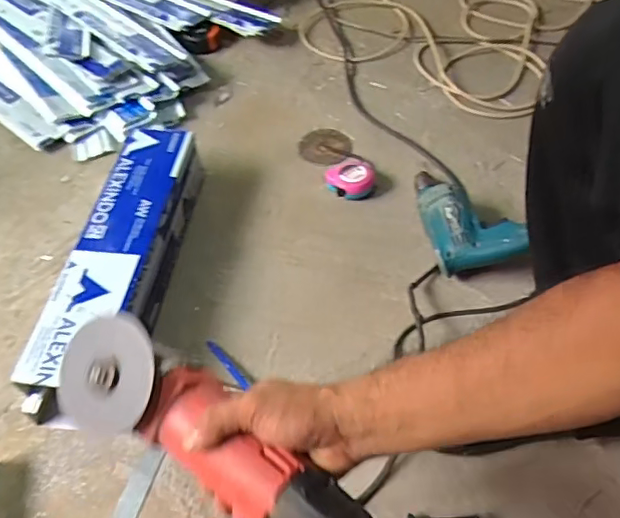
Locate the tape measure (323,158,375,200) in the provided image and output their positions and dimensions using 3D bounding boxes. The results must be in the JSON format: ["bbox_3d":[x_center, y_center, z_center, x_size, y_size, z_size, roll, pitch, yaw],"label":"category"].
[{"bbox_3d":[0.066,-0.133,0.933,0.079,0.030,0.083,-9,52,-3],"label":"tape measure"}]

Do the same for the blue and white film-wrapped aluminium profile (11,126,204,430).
[{"bbox_3d":[-0.260,0.001,0.801,0.113,0.092,0.442,3,52,6],"label":"blue and white film-wrapped aluminium profile"}]

